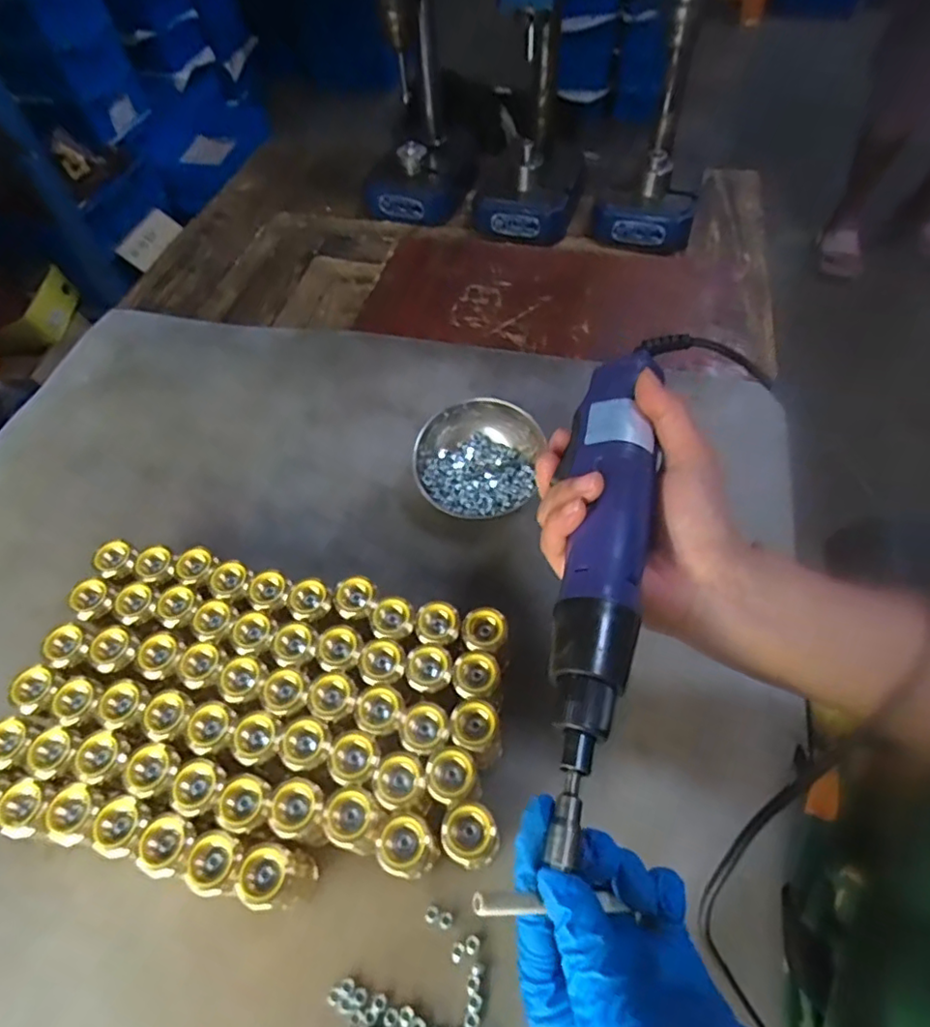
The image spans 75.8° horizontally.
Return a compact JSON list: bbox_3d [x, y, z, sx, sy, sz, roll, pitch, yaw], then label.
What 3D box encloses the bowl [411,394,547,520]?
[{"bbox_3d":[0.009,-0.044,0.527,0.106,0.060,0.104,-1,56,2],"label":"bowl"}]

